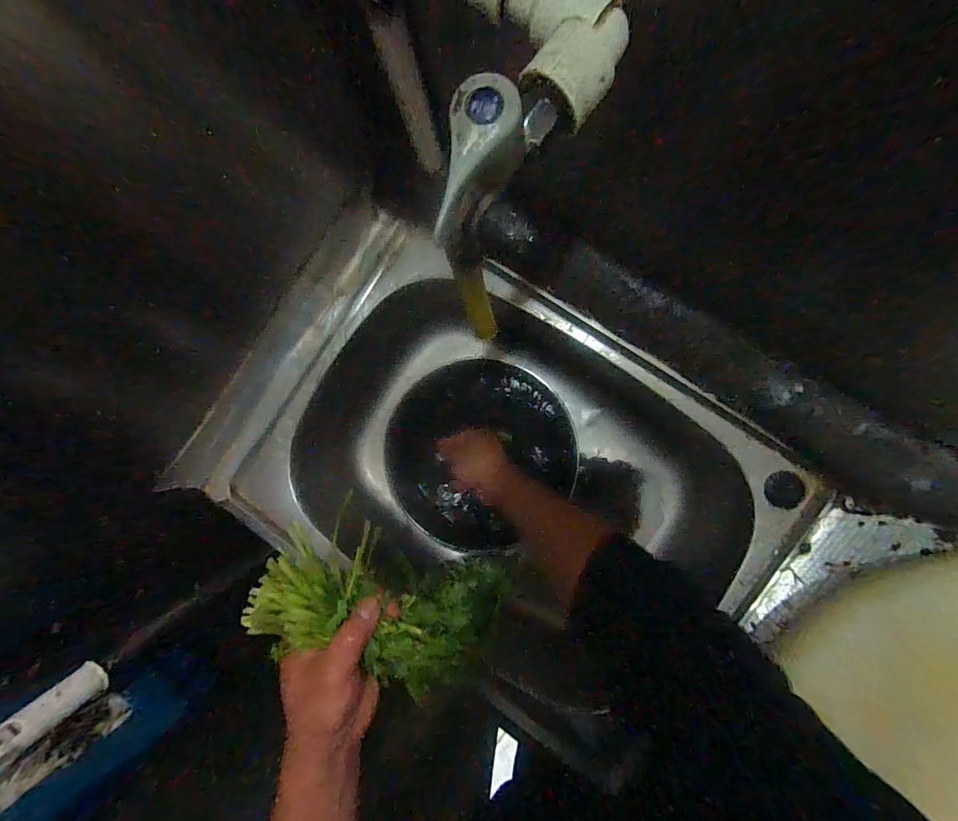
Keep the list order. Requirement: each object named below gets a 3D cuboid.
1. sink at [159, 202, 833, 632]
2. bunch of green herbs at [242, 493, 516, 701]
[{"bbox_3d":[0.034,0.070,0.575,0.634,0.204,0.400,26,90,6],"label":"sink"},{"bbox_3d":[-0.077,0.173,0.367,0.220,0.072,0.116,25,90,-30],"label":"bunch of green herbs"}]

